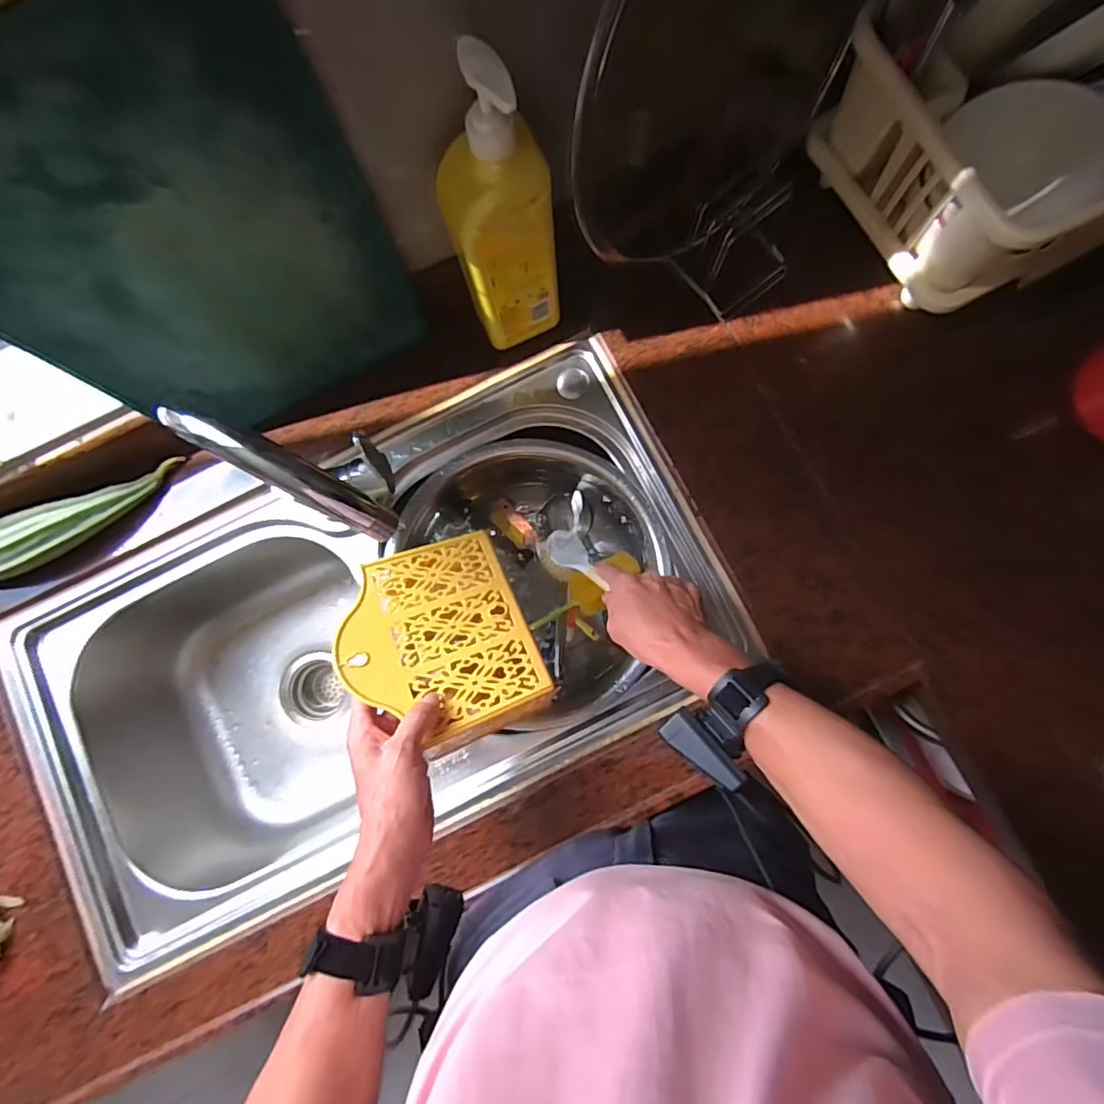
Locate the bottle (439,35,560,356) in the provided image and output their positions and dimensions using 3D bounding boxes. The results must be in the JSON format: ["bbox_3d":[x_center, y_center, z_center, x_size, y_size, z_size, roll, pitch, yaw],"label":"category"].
[{"bbox_3d":[-0.045,-0.281,0.487,0.086,0.300,0.052,-24,83,-1],"label":"bottle"}]

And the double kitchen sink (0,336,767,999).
[{"bbox_3d":[-0.201,0.106,0.691,0.769,0.236,0.445,-26,83,-1],"label":"double kitchen sink"}]

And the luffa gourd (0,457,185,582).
[{"bbox_3d":[-0.541,-0.025,0.600,0.262,0.064,0.054,-26,80,-1],"label":"luffa gourd"}]

